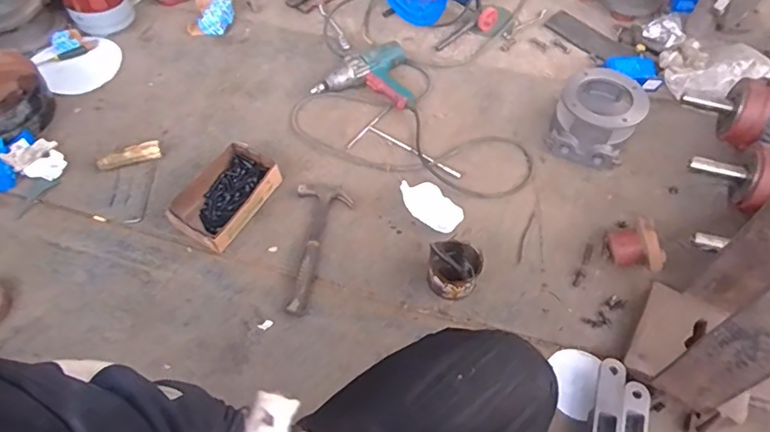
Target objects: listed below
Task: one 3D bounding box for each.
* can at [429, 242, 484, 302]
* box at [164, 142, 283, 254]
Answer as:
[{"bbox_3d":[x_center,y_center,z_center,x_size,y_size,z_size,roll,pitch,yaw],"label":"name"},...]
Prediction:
[{"bbox_3d":[0.139,0.113,1.028,0.099,0.074,0.097,-1,57,1],"label":"can"},{"bbox_3d":[-0.353,-0.049,1.137,0.152,0.083,0.252,25,61,17],"label":"box"}]

